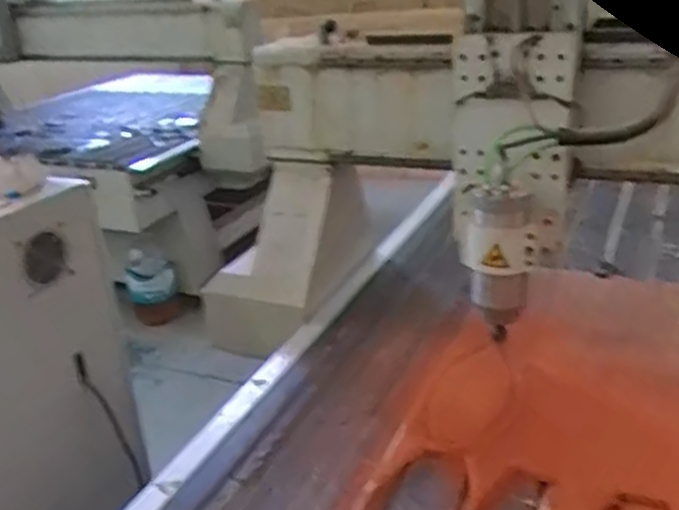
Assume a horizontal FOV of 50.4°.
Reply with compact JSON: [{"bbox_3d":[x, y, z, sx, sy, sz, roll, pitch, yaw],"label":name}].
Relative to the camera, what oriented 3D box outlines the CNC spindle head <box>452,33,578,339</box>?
[{"bbox_3d":[0.300,-0.129,1.251,0.209,0.458,0.177,0,27,14],"label":"CNC spindle head"}]

